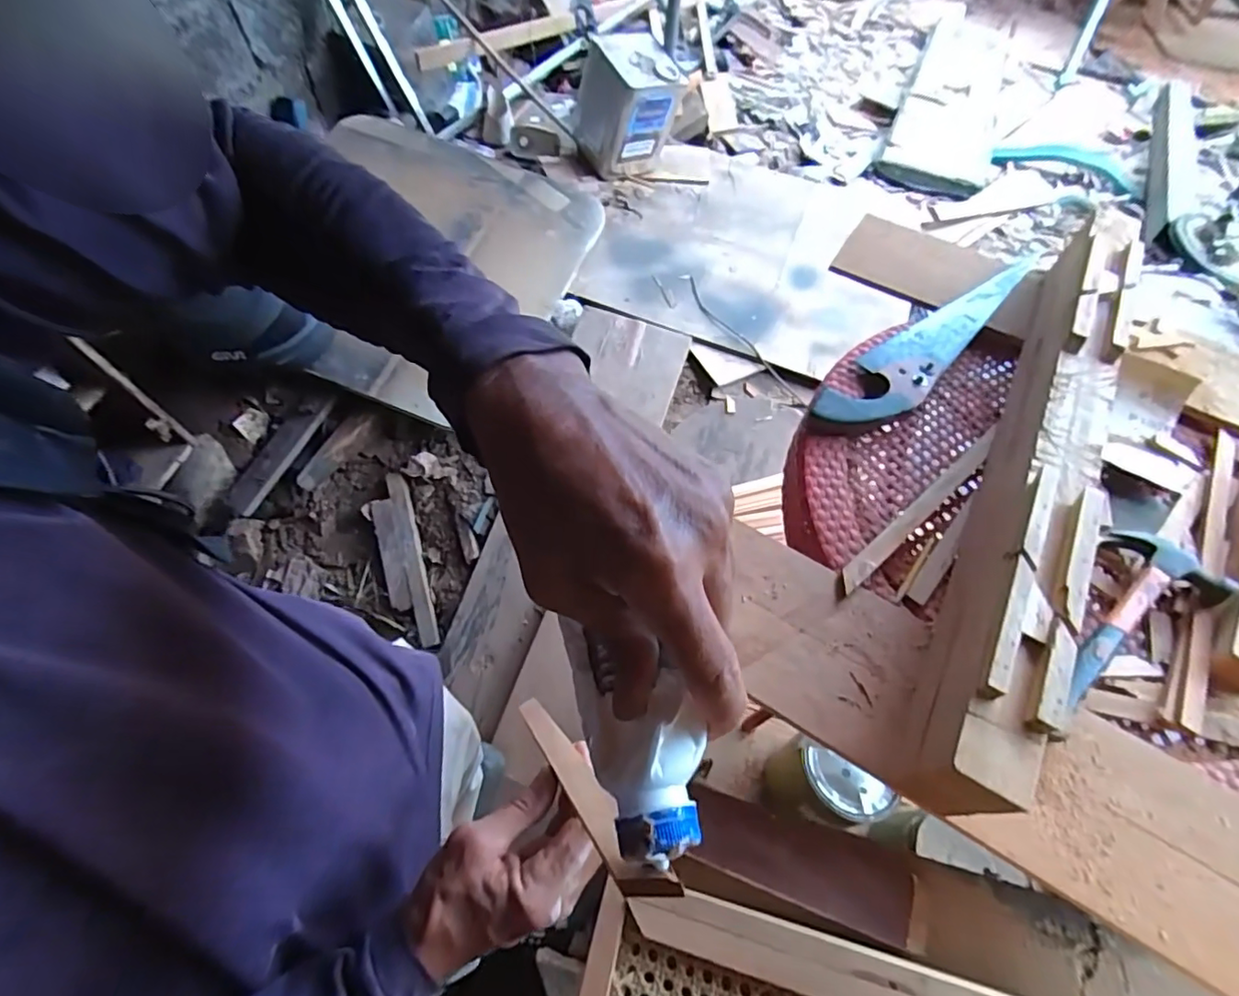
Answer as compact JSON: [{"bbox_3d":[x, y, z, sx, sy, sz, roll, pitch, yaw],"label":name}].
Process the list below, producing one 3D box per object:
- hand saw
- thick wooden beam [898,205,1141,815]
[{"bbox_3d":[0.394,-0.205,0.713,0.080,0.021,0.435,39,65,22],"label":"hand saw"},{"bbox_3d":[0.412,-0.048,0.569,0.065,0.129,0.720,26,60,16],"label":"thick wooden beam"}]

